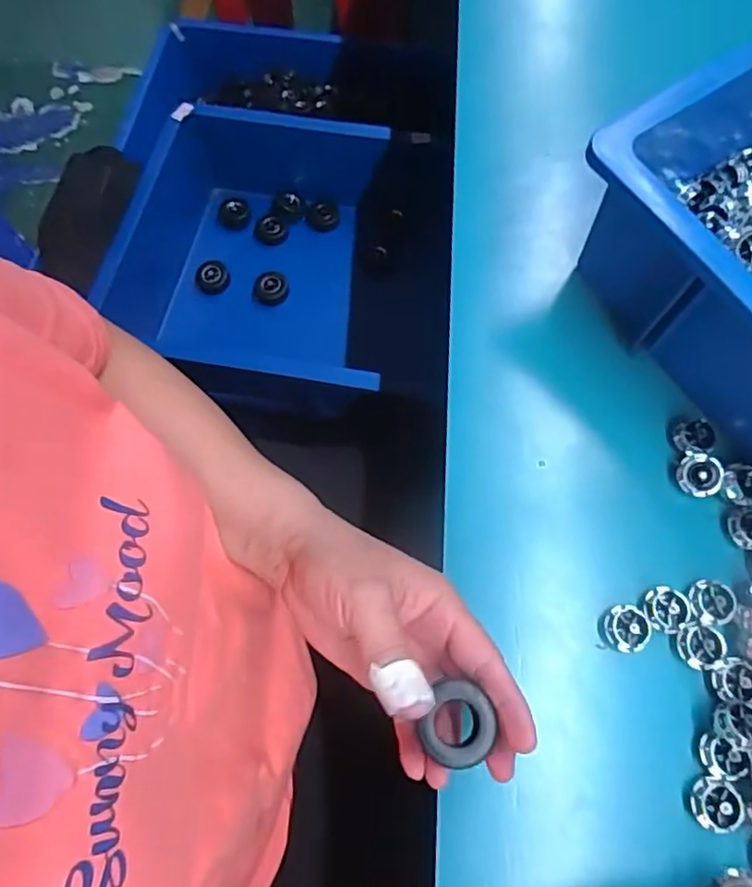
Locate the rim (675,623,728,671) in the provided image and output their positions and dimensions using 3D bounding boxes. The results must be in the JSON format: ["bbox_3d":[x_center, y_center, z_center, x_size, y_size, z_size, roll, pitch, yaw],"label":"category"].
[{"bbox_3d":[0.182,0.114,0.342,0.023,0.009,0.023,-1,71,2],"label":"rim"}]

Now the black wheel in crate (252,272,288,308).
[{"bbox_3d":[-0.120,-0.177,0.696,0.039,0.018,0.036,-1,71,2],"label":"black wheel in crate"}]

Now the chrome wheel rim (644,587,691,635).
[{"bbox_3d":[0.166,0.095,0.350,0.024,0.006,0.024,-1,71,2],"label":"chrome wheel rim"}]

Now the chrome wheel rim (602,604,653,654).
[{"bbox_3d":[0.142,0.105,0.348,0.025,0.008,0.025,-1,71,2],"label":"chrome wheel rim"}]

